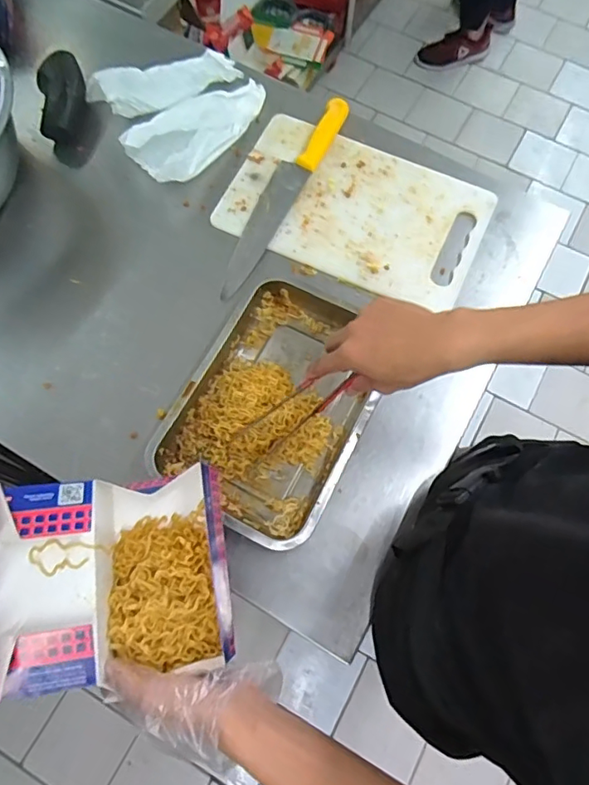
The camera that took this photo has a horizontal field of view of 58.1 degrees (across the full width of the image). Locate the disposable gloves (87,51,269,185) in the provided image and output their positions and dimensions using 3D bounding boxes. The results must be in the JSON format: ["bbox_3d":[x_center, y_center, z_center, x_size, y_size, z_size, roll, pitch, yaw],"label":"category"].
[{"bbox_3d":[-0.166,-0.438,0.825,0.234,0.068,0.238,-24,74,-10],"label":"disposable gloves"}]

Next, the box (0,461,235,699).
[{"bbox_3d":[-0.174,0.166,0.485,0.213,0.095,0.172,-6,72,-4],"label":"box"}]

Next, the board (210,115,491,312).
[{"bbox_3d":[0.088,-0.271,0.779,0.366,0.019,0.233,25,72,7],"label":"board"}]

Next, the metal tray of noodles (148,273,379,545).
[{"bbox_3d":[-0.019,0.016,0.659,0.213,0.050,0.305,28,73,7],"label":"metal tray of noodles"}]

